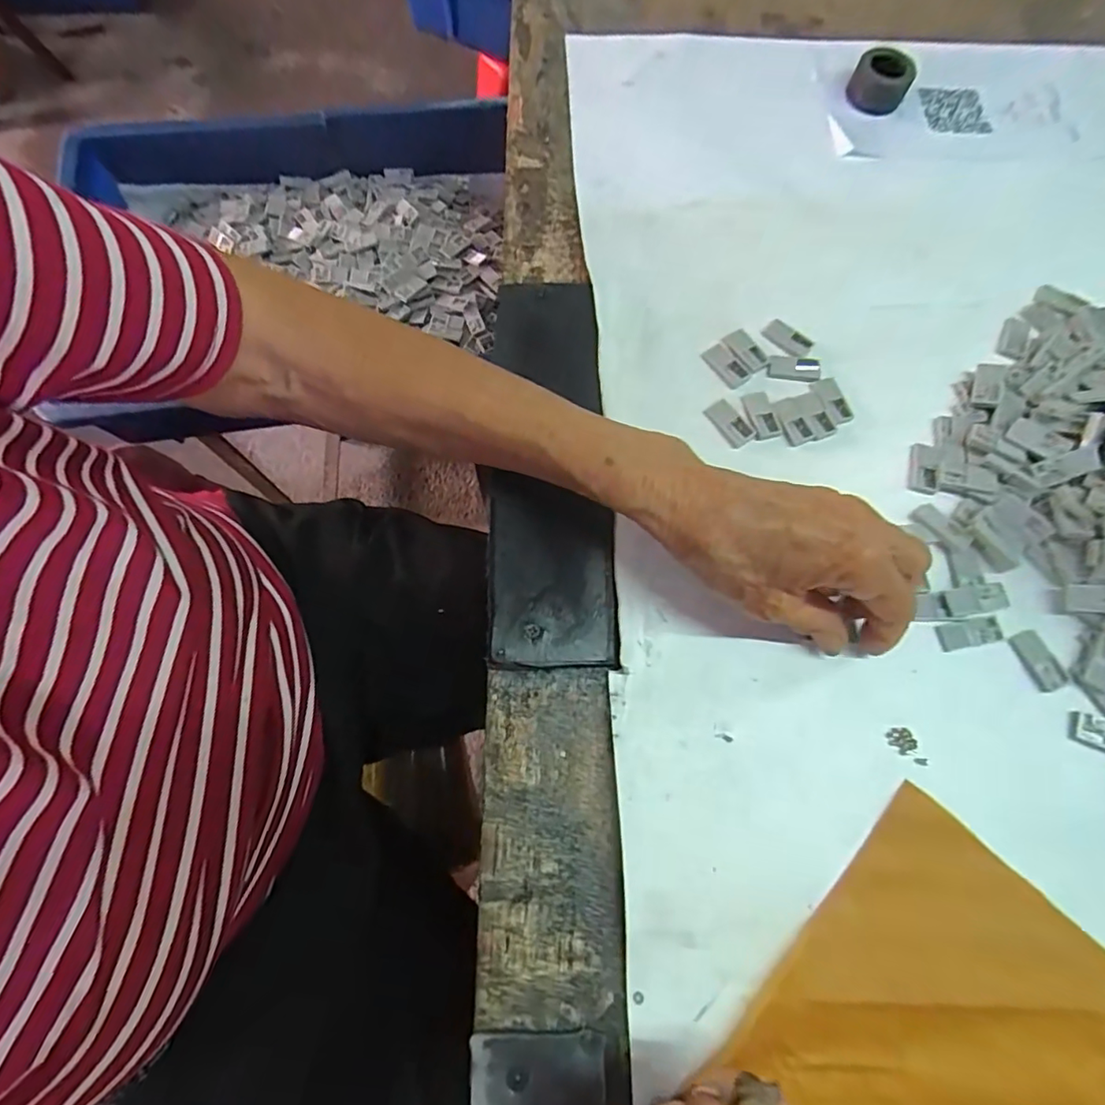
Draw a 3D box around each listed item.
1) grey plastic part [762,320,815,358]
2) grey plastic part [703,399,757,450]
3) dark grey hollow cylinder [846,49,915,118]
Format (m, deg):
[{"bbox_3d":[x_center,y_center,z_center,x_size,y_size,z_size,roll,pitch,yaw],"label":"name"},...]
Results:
[{"bbox_3d":[0.135,-0.123,0.318,0.013,0.004,0.027,-43,78,-13],"label":"grey plastic part"},{"bbox_3d":[0.096,-0.070,0.302,0.015,0.004,0.027,-34,76,-11],"label":"grey plastic part"},{"bbox_3d":[0.224,-0.324,0.380,0.037,0.020,0.032,23,74,6],"label":"dark grey hollow cylinder"}]

